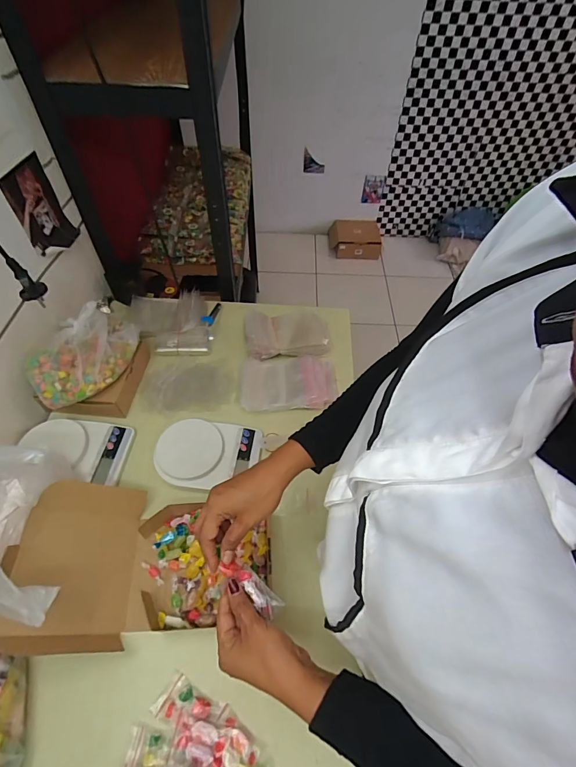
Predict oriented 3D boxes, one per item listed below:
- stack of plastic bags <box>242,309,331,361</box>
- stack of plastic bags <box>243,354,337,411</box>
[{"bbox_3d":[-0.004,-0.126,0.835,0.179,0.031,0.134,-4,54,-5],"label":"stack of plastic bags"},{"bbox_3d":[0.003,-0.006,0.775,0.191,0.023,0.129,-1,54,-2],"label":"stack of plastic bags"}]

